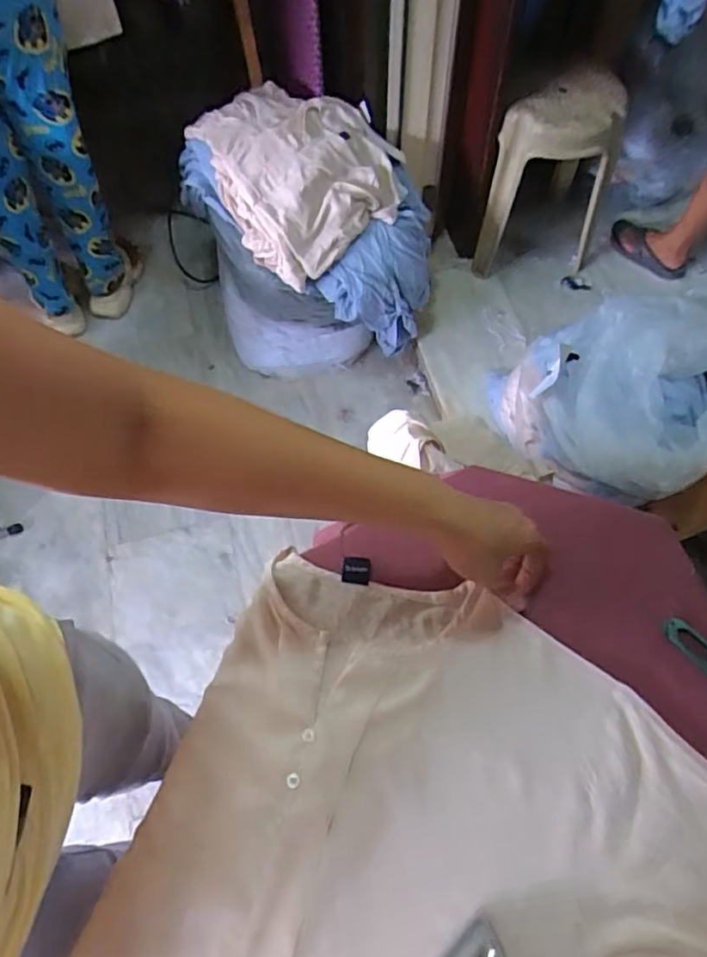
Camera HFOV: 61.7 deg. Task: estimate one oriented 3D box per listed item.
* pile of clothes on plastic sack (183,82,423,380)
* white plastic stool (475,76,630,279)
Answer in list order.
[{"bbox_3d":[-0.118,-0.609,1.525,0.566,0.468,0.507,-8,64,-2],"label":"pile of clothes on plastic sack"},{"bbox_3d":[0.522,-0.784,1.554,0.297,0.461,0.297,18,66,10],"label":"white plastic stool"}]

